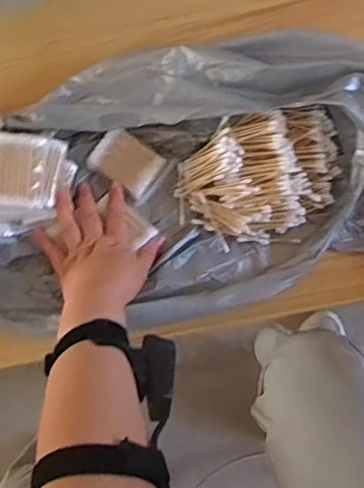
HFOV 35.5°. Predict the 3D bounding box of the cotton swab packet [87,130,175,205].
[{"bbox_3d":[-0.058,-0.092,0.637,0.079,0.014,0.060,38,80,10],"label":"cotton swab packet"}]

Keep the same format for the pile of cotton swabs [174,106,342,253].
[{"bbox_3d":[0.086,-0.073,0.617,0.179,0.048,0.133,-11,76,-1],"label":"pile of cotton swabs"}]

